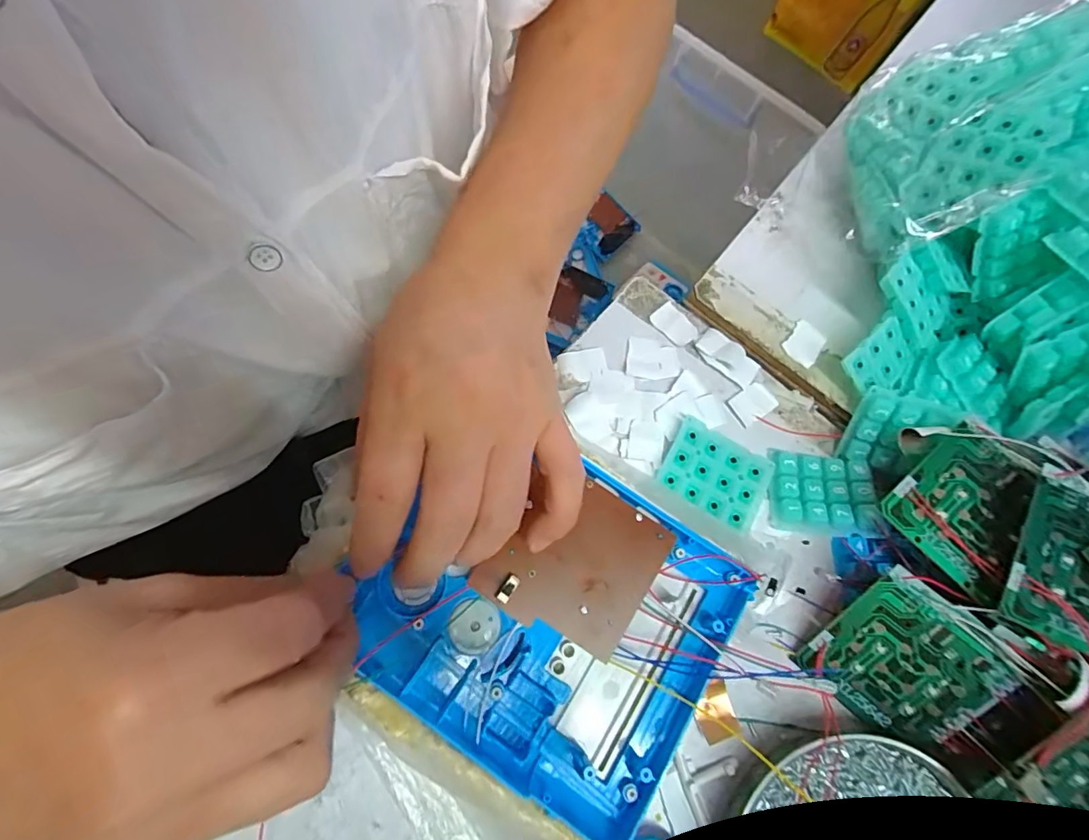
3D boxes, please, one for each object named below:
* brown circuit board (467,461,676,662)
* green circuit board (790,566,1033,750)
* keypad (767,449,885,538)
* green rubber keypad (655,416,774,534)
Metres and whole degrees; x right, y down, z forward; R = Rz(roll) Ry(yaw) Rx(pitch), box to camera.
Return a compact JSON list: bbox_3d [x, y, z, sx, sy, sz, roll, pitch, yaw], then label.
[{"bbox_3d":[0.014,0.065,0.242,0.071,0.010,0.071,31,72,8],"label":"brown circuit board"},{"bbox_3d":[0.180,0.122,0.258,0.073,0.005,0.073,40,107,11],"label":"green circuit board"},{"bbox_3d":[0.158,0.040,0.293,0.056,0.012,0.046,7,71,-3],"label":"keypad"},{"bbox_3d":[0.098,0.030,0.297,0.057,0.006,0.047,29,72,4],"label":"green rubber keypad"}]

